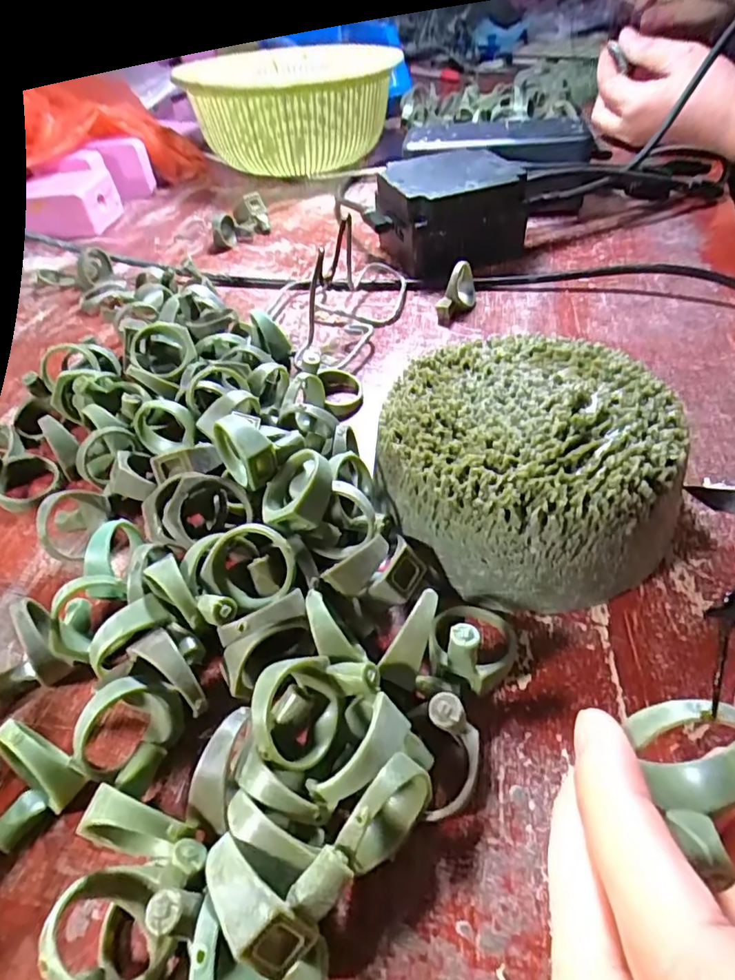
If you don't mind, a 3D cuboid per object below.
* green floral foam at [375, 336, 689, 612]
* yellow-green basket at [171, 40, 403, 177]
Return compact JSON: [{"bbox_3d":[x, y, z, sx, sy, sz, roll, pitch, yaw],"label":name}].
[{"bbox_3d":[0.056,-0.011,0.199,0.098,0.045,0.102,5,48,10],"label":"green floral foam"},{"bbox_3d":[-0.068,-0.356,0.522,0.179,0.083,0.213,2,46,8],"label":"yellow-green basket"}]

